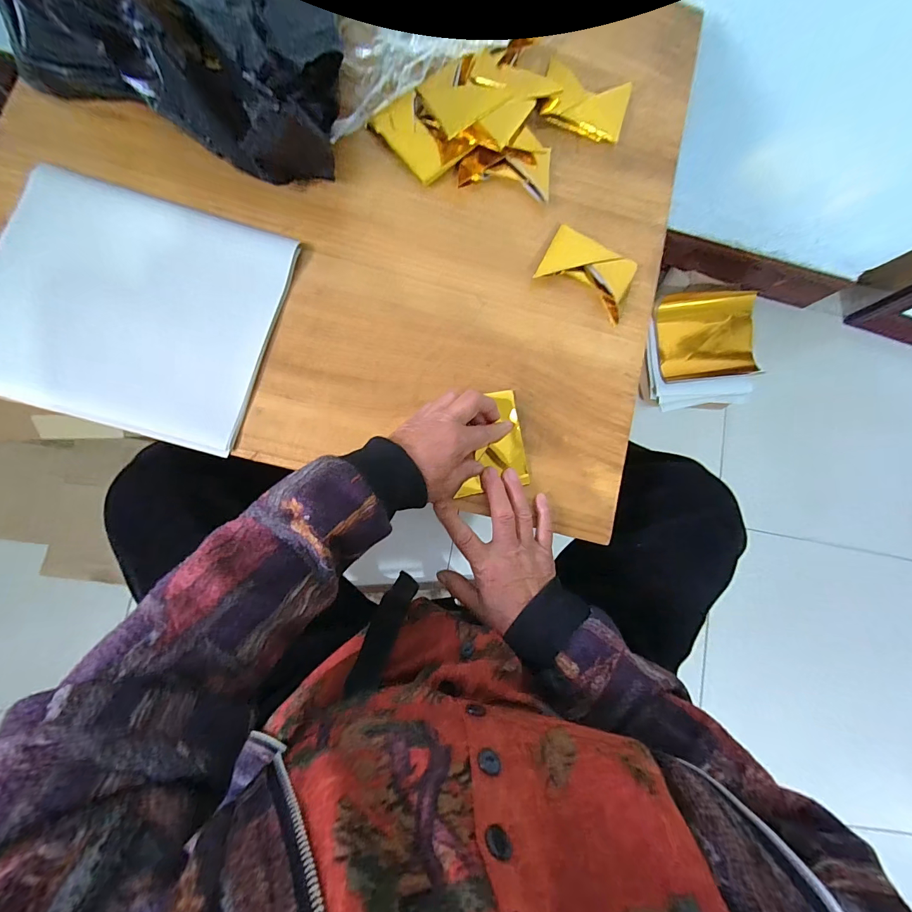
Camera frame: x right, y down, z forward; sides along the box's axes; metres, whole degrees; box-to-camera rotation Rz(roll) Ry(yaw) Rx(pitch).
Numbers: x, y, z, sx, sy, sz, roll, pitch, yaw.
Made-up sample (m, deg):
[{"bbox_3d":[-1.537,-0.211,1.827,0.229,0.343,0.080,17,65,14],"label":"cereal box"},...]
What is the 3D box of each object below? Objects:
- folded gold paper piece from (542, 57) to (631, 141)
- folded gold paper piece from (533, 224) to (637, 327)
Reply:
[{"bbox_3d":[0.144,-0.394,0.430,0.095,0.017,0.060,14,83,-5],"label":"folded gold paper piece"},{"bbox_3d":[0.141,-0.196,0.409,0.097,0.014,0.068,28,82,-3],"label":"folded gold paper piece"}]

